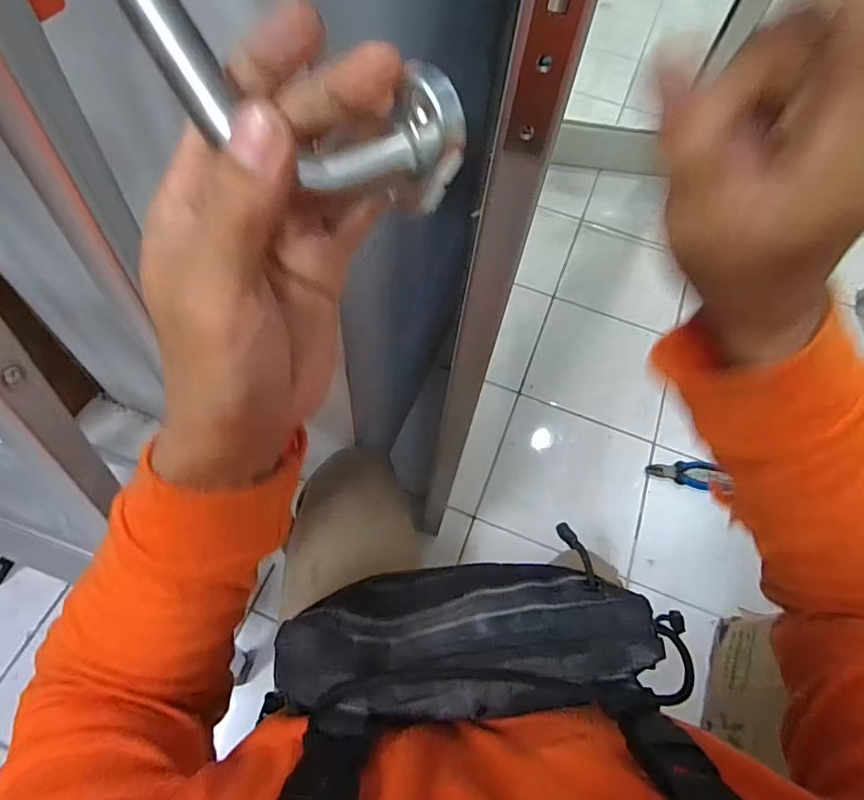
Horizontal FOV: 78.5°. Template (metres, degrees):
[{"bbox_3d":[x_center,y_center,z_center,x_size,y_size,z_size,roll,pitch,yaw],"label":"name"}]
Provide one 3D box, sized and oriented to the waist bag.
[{"bbox_3d":[0.038,0.136,0.326,0.250,0.076,0.102,-2,60,-5],"label":"waist bag"}]

